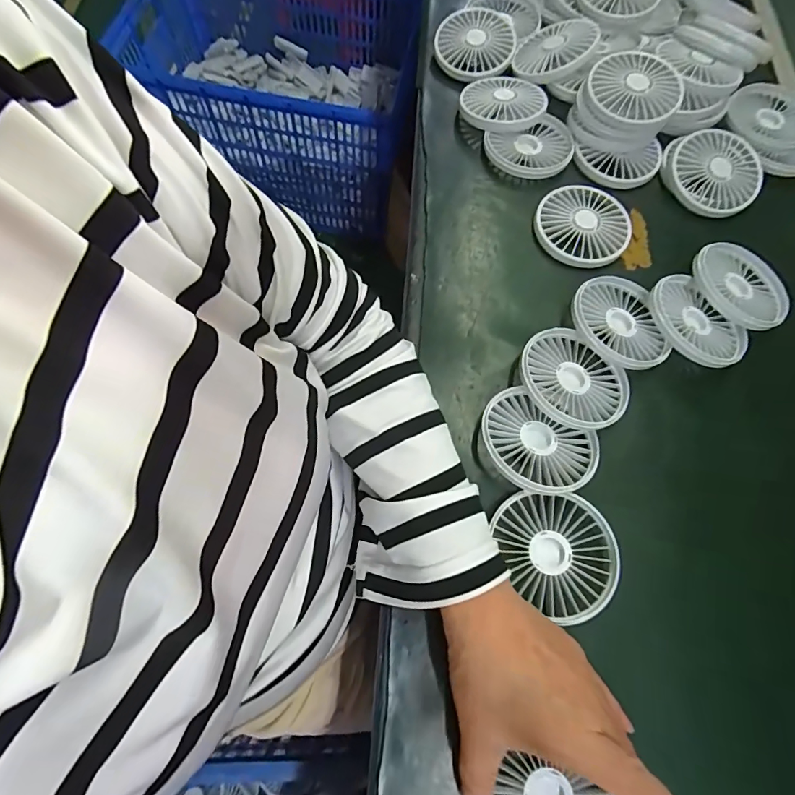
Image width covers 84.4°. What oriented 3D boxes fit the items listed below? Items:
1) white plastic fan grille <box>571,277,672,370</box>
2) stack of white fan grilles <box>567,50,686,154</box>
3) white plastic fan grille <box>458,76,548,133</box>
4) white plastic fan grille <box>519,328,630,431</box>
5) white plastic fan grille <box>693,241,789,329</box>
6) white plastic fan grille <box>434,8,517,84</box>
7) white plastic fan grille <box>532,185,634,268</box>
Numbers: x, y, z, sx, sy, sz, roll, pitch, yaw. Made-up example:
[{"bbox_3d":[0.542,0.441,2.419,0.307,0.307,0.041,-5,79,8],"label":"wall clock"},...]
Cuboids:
[{"bbox_3d":[0.185,-0.064,0.367,0.073,0.013,0.087,0,70,-4],"label":"white plastic fan grille"},{"bbox_3d":[0.220,-0.288,0.427,0.088,0.046,0.090,23,71,4],"label":"stack of white fan grilles"},{"bbox_3d":[0.109,-0.306,0.453,0.087,0.011,0.073,-10,71,-7],"label":"white plastic fan grille"},{"bbox_3d":[0.140,-0.016,0.348,0.084,0.020,0.082,1,70,-3],"label":"white plastic fan grille"},{"bbox_3d":[0.306,-0.106,0.393,0.082,0.019,0.087,39,66,7],"label":"white plastic fan grille"},{"bbox_3d":[0.085,-0.387,0.475,0.083,0.013,0.099,14,70,1],"label":"white plastic fan grille"},{"bbox_3d":[0.175,-0.164,0.412,0.085,0.011,0.083,1,70,-3],"label":"white plastic fan grille"}]

